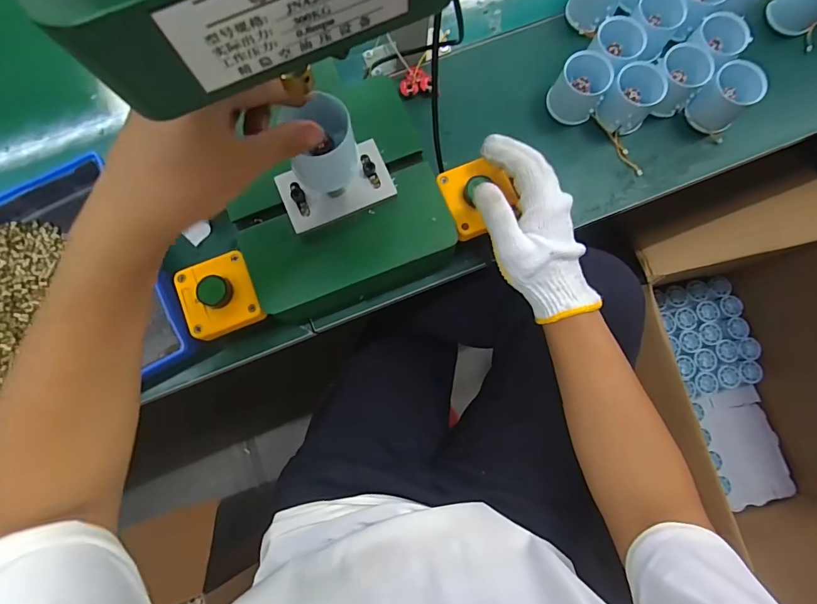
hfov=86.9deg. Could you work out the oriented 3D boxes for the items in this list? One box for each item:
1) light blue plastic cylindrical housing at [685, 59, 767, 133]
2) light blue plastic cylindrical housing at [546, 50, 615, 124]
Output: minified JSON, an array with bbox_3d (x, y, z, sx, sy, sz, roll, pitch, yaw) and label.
[{"bbox_3d":[0.343,-0.221,0.470,0.057,0.055,0.052,0,79,0],"label":"light blue plastic cylindrical housing"},{"bbox_3d":[0.185,-0.231,0.467,0.053,0.057,0.053,36,81,7],"label":"light blue plastic cylindrical housing"}]

